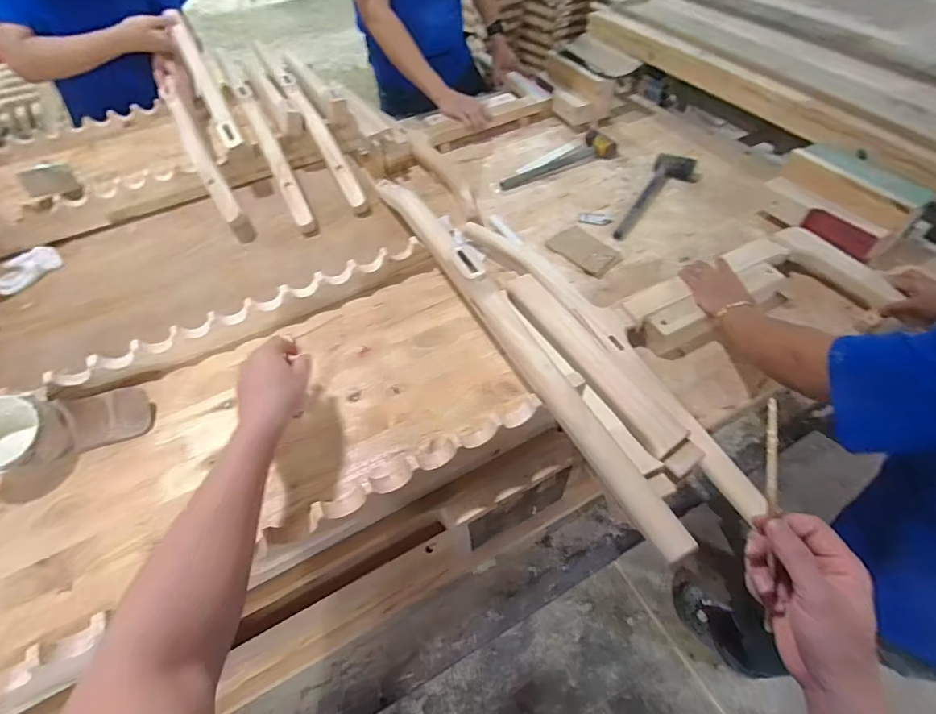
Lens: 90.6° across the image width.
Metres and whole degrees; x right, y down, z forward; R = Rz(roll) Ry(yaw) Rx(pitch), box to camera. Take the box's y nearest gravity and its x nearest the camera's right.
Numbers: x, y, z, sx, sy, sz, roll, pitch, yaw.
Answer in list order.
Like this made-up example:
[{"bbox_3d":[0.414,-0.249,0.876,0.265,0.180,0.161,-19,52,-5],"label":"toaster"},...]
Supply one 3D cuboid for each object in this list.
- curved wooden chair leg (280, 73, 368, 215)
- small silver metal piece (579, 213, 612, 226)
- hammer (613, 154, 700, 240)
[{"bbox_3d":[-0.296,-0.445,0.915,0.034,0.053,0.404,-25,71,-15],"label":"curved wooden chair leg"},{"bbox_3d":[0.293,-0.319,1.068,0.072,0.010,0.033,14,54,15],"label":"small silver metal piece"},{"bbox_3d":[0.438,-0.371,1.067,0.099,0.061,0.302,23,57,21],"label":"hammer"}]

